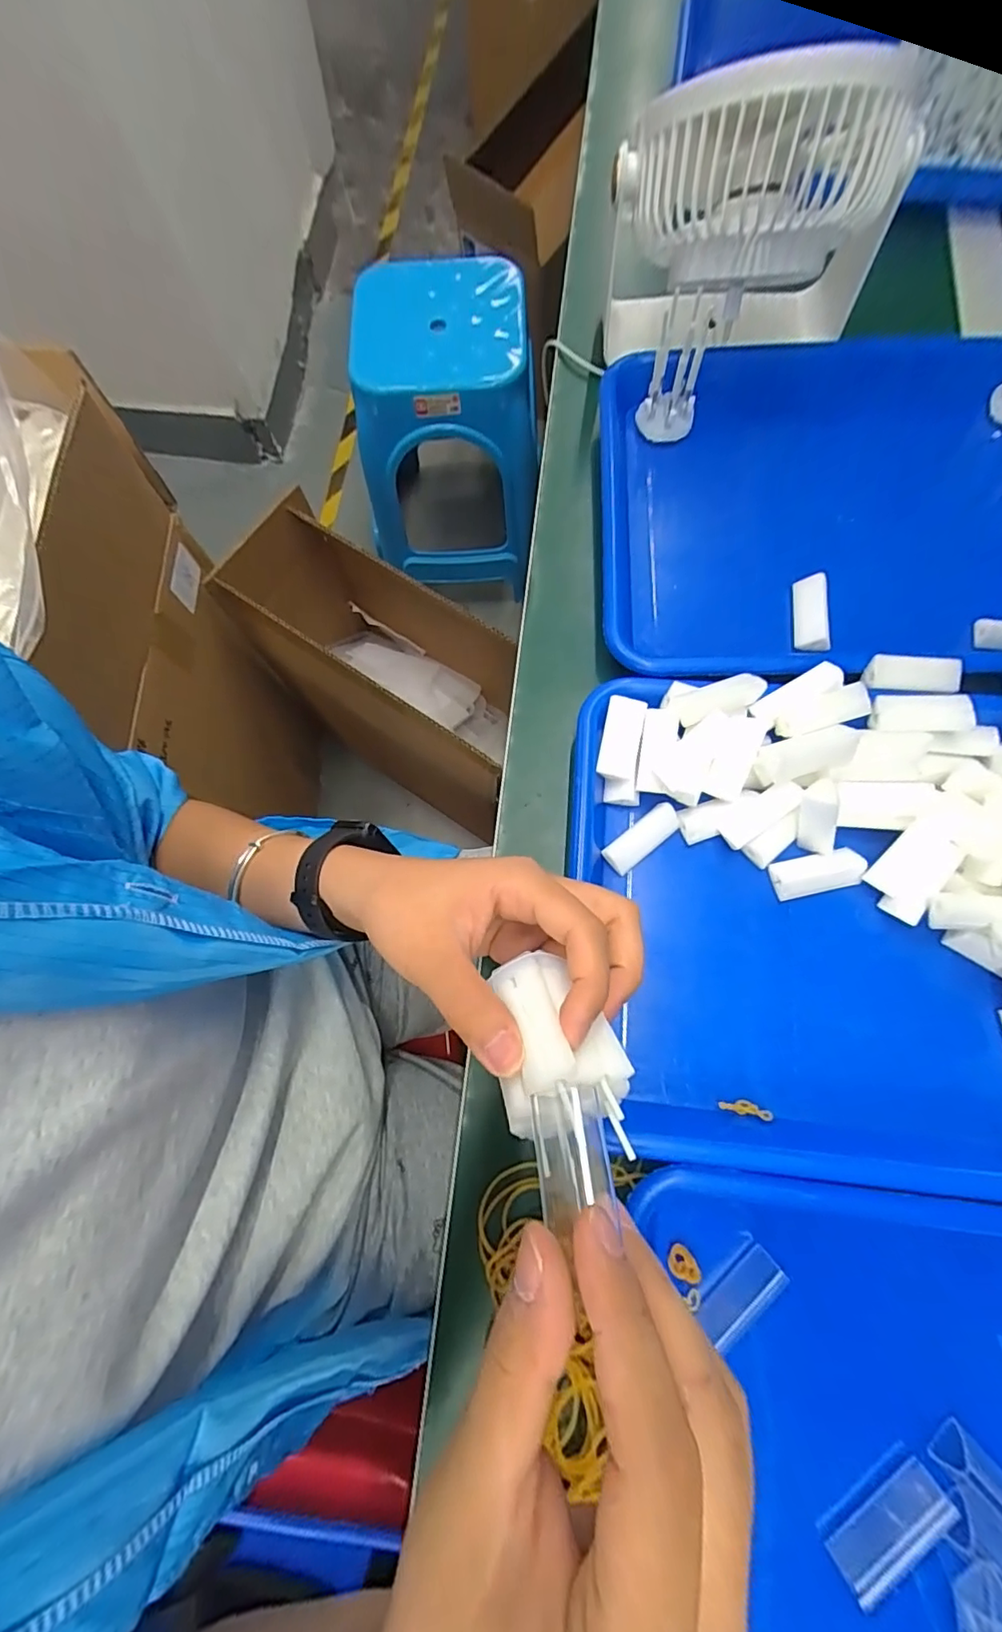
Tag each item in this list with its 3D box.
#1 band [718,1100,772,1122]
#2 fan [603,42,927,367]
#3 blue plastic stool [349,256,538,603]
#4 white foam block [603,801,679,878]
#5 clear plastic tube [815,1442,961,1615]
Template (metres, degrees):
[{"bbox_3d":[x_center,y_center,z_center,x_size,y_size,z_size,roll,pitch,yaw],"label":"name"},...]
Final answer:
[{"bbox_3d":[0.124,0.148,0.277,0.025,0.005,0.007,12,76,6],"label":"band"},{"bbox_3d":[0.156,-0.363,0.347,0.164,0.144,0.135,8,76,5],"label":"fan"},{"bbox_3d":[-0.106,-0.681,1.009,0.319,0.388,0.294,-6,75,1],"label":"blue plastic stool"},{"bbox_3d":[0.081,0.012,0.311,0.046,0.011,0.017,-37,76,-7],"label":"white foam block"},{"bbox_3d":[0.162,0.298,0.231,0.053,0.019,0.017,-36,76,-6],"label":"clear plastic tube"}]

